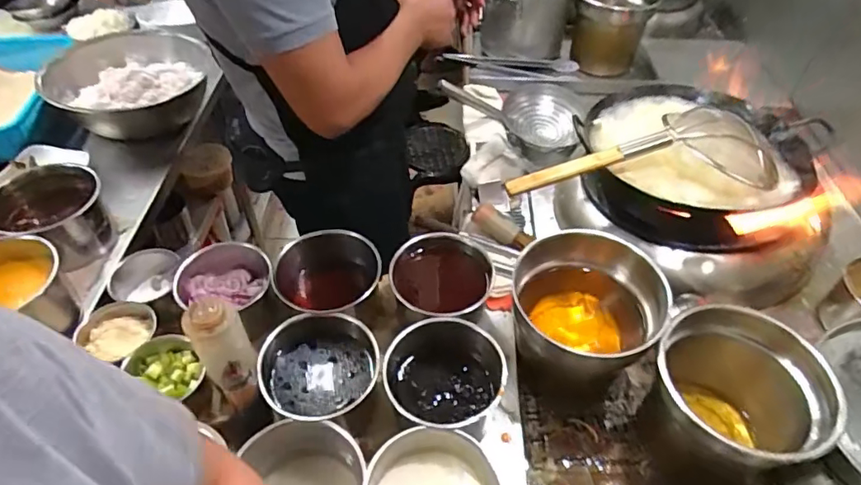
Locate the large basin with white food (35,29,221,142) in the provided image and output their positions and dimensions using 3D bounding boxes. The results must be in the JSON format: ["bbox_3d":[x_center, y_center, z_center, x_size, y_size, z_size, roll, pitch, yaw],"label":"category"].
[{"bbox_3d":[-0.660,-0.348,1.198,0.331,0.159,0.318,1,47,-1],"label":"large basin with white food"}]

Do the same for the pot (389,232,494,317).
[{"bbox_3d":[0.021,0.083,0.923,0.167,0.118,0.176,1,47,-1],"label":"pot"}]

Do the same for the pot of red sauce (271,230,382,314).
[{"bbox_3d":[-0.172,0.085,0.902,0.173,0.134,0.156,-5,47,-6],"label":"pot of red sauce"}]

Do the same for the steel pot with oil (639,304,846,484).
[{"bbox_3d":[0.418,0.242,0.772,0.193,0.234,0.212,1,47,-1],"label":"steel pot with oil"}]

